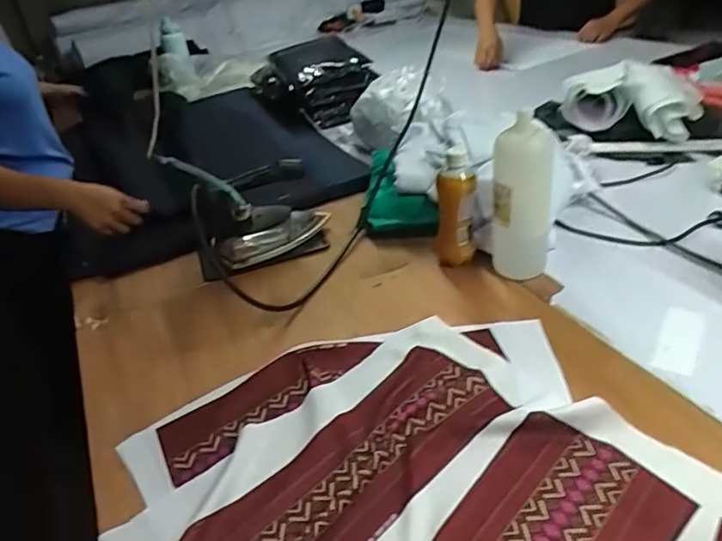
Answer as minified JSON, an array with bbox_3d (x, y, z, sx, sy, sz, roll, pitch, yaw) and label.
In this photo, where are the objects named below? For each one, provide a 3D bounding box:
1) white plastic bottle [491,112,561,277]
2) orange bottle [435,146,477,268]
[{"bbox_3d":[0.236,-0.112,0.794,0.084,0.229,0.099,6,35,20],"label":"white plastic bottle"},{"bbox_3d":[0.142,-0.095,0.829,0.061,0.176,0.063,-3,33,8],"label":"orange bottle"}]

